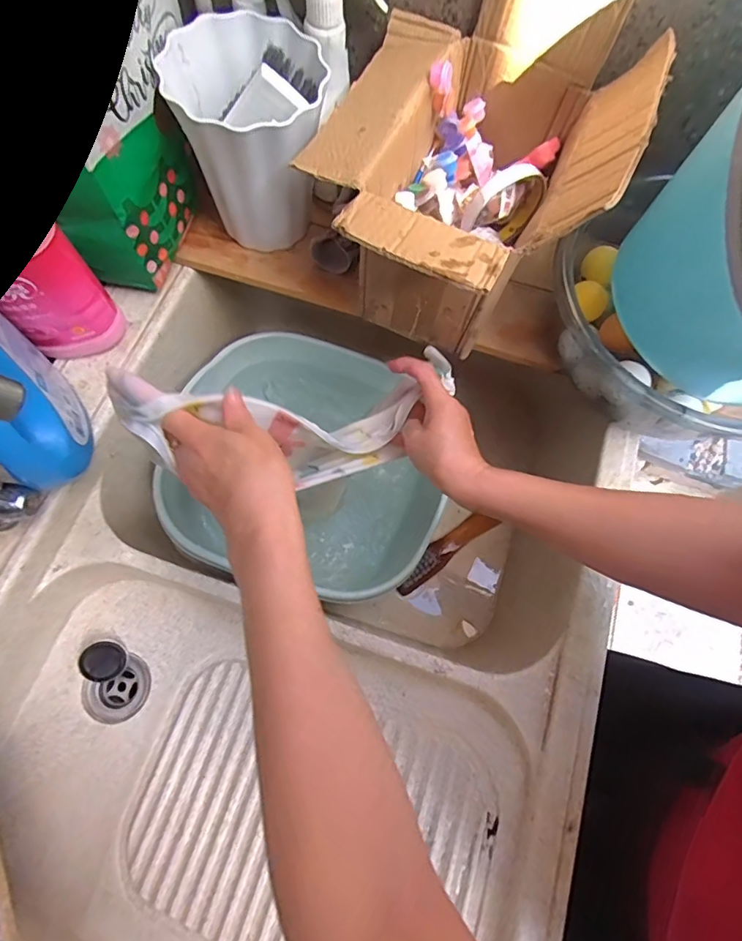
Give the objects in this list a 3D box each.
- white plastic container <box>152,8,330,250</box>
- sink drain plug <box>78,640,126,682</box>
[{"bbox_3d":[-0.108,-0.310,0.485,0.136,0.157,0.140,-25,72,-11],"label":"white plastic container"},{"bbox_3d":[-0.276,0.196,0.509,0.040,0.015,0.040,8,67,-18],"label":"sink drain plug"}]

